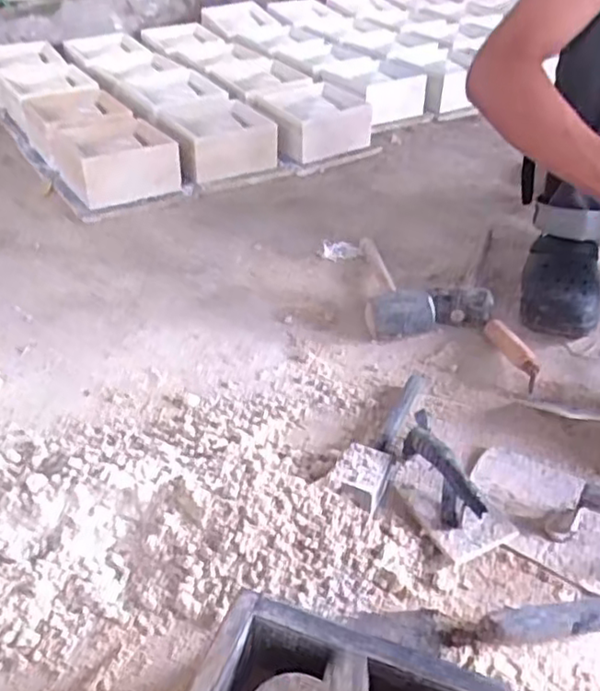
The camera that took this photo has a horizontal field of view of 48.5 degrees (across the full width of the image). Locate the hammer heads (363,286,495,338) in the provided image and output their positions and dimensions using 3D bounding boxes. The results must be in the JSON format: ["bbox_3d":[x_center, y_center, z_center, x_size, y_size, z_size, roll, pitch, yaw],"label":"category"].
[{"bbox_3d":[0.206,-0.057,1.040,0.197,0.054,0.072,-1,39,-4],"label":"hammer heads"}]

